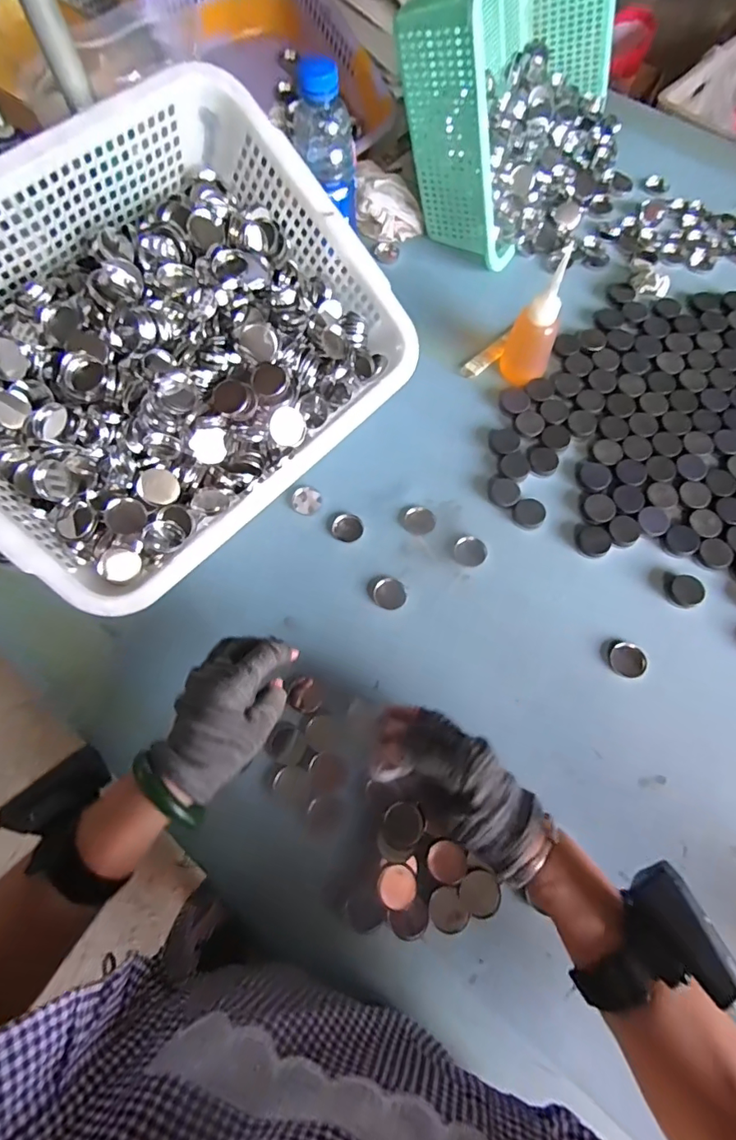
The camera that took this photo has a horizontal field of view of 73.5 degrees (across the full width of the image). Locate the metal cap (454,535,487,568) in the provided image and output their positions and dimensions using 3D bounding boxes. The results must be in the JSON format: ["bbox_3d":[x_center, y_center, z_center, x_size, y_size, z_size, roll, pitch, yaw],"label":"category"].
[{"bbox_3d":[0.110,-0.021,0.528,0.035,0.005,0.032,0,69,1],"label":"metal cap"}]

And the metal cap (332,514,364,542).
[{"bbox_3d":[-0.022,-0.047,0.546,0.033,0.009,0.032,0,69,1],"label":"metal cap"}]

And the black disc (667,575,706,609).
[{"bbox_3d":[0.327,0.022,0.507,0.039,0.004,0.033,-21,70,-6],"label":"black disc"}]

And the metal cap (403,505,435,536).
[{"bbox_3d":[0.057,-0.054,0.544,0.033,0.010,0.030,0,69,1],"label":"metal cap"}]

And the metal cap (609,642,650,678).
[{"bbox_3d":[0.258,0.089,0.484,0.036,0.007,0.031,22,71,9],"label":"metal cap"}]

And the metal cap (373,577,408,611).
[{"bbox_3d":[0.023,0.025,0.519,0.035,0.004,0.034,0,69,1],"label":"metal cap"}]

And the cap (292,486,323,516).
[{"bbox_3d":[-0.069,-0.078,0.554,0.034,0.007,0.033,0,68,1],"label":"cap"}]

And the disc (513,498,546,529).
[{"bbox_3d":[0.177,-0.062,0.539,0.033,0.004,0.035,0,68,1],"label":"disc"}]

